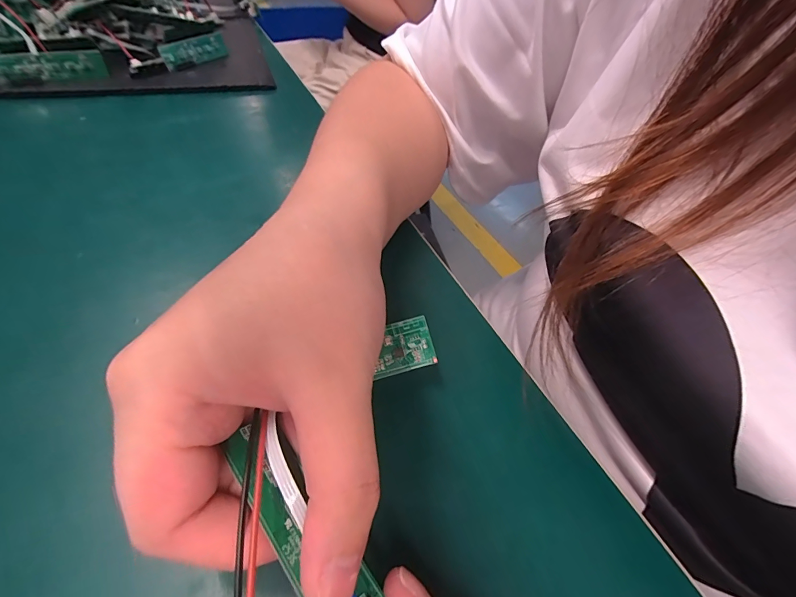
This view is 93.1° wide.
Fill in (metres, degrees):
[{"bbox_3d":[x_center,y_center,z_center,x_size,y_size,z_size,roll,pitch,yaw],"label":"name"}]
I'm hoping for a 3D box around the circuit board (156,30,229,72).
[{"bbox_3d":[-0.223,-0.276,0.418,0.010,0.024,0.085,18,48,20],"label":"circuit board"}]

